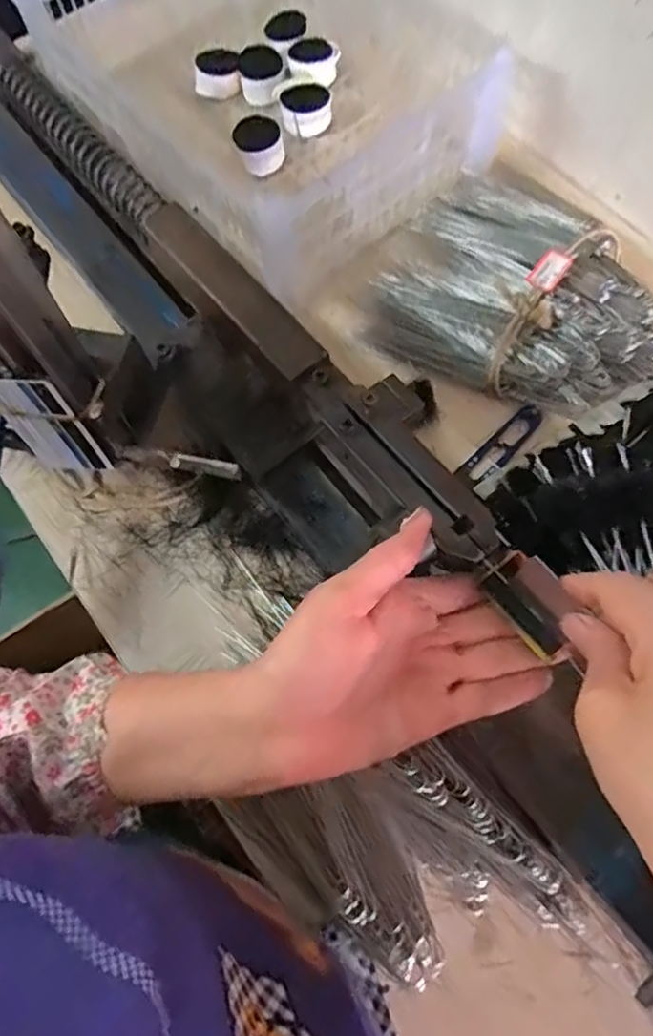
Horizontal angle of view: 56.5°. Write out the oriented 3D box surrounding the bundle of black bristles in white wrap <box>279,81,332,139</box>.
[{"bbox_3d":[-0.020,-0.406,0.605,0.049,0.033,0.043,-9,69,-1],"label":"bundle of black bristles in white wrap"}]

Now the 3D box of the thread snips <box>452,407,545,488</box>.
[{"bbox_3d":[0.141,-0.057,0.492,0.087,0.011,0.024,-42,72,-13],"label":"thread snips"}]

